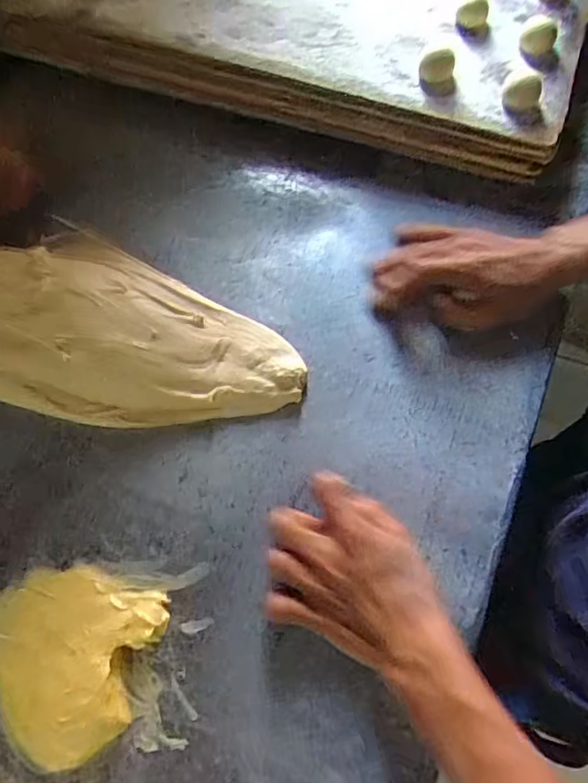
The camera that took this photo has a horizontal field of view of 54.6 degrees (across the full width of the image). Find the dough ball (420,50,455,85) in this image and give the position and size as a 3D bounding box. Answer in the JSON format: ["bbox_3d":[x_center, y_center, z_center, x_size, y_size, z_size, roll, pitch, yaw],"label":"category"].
[{"bbox_3d":[0.128,-0.285,0.509,0.032,0.019,0.040,3,70,2],"label":"dough ball"}]

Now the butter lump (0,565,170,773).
[{"bbox_3d":[-0.160,0.179,0.382,0.117,0.017,0.114,16,71,7],"label":"butter lump"}]

